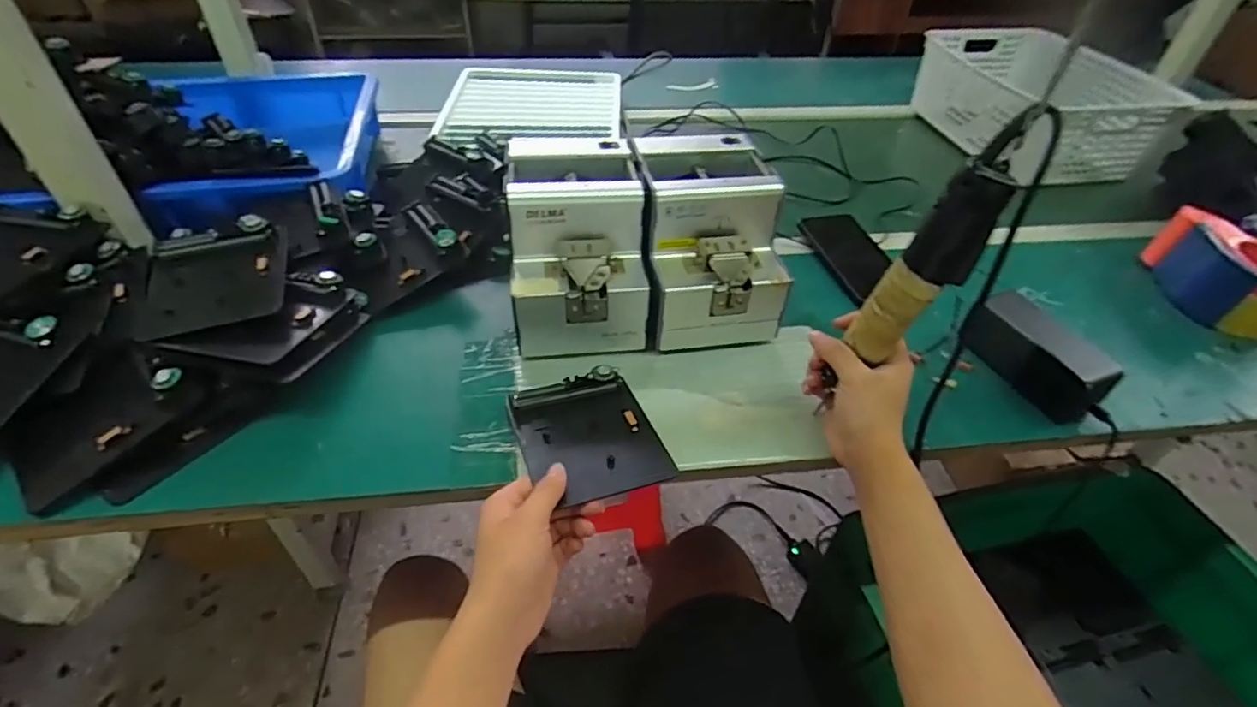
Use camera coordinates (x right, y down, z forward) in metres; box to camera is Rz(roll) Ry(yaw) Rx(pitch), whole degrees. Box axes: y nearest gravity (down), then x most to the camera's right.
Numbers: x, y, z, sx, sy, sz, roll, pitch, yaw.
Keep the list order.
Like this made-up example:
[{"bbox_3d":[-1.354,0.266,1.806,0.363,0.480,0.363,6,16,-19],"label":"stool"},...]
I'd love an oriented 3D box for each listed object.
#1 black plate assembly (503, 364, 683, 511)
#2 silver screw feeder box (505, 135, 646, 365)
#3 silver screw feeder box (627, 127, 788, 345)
[{"bbox_3d":[-0.034,0.066,0.482,0.109,0.015,0.126,-14,45,-17],"label":"black plate assembly"},{"bbox_3d":[-0.056,-0.102,0.574,0.137,0.146,0.174,-3,43,-6],"label":"silver screw feeder box"},{"bbox_3d":[0.075,-0.113,0.590,0.132,0.150,0.182,-4,43,-6],"label":"silver screw feeder box"}]

